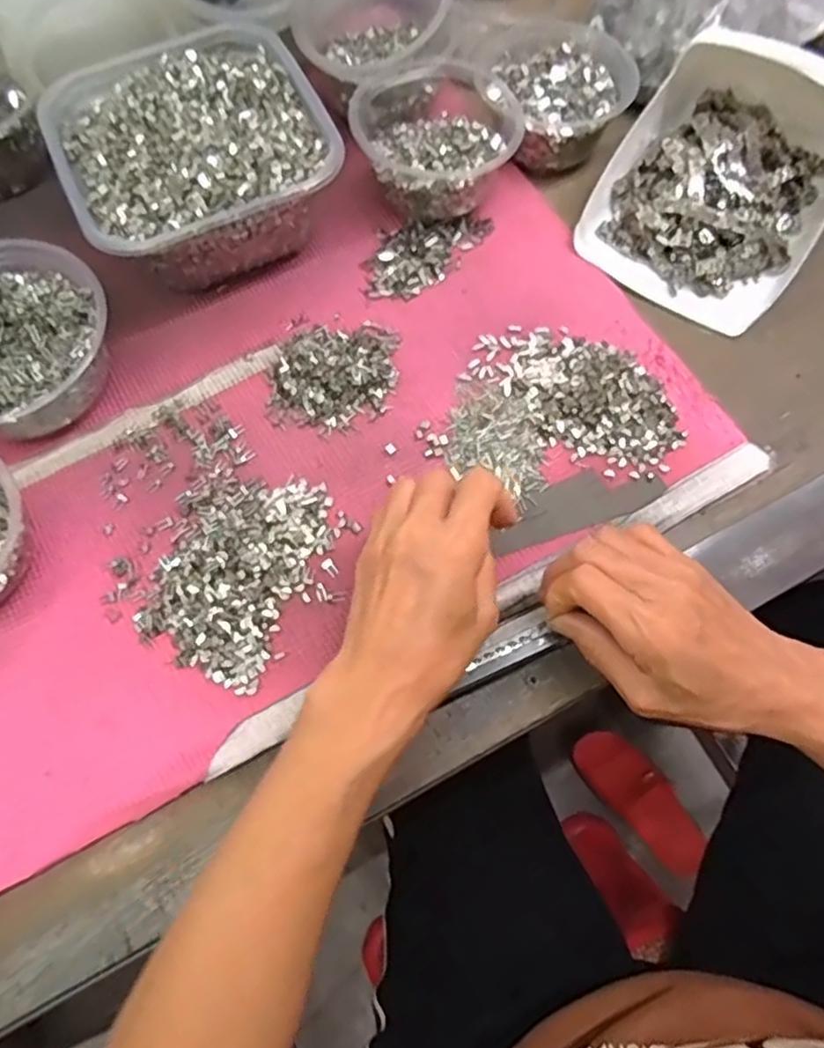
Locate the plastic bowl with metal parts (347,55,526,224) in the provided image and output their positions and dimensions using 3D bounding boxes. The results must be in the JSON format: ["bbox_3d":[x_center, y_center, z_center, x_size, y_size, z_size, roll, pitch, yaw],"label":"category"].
[{"bbox_3d":[0.015,-0.283,0.495,0.117,0.063,0.125,0,69,1],"label":"plastic bowl with metal parts"}]

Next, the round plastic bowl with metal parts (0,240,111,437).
[{"bbox_3d":[-0.262,-0.112,0.438,0.132,0.059,0.129,0,69,1],"label":"round plastic bowl with metal parts"}]

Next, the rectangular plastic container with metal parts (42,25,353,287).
[{"bbox_3d":[-0.149,-0.252,0.476,0.169,0.080,0.170,-24,71,-8],"label":"rectangular plastic container with metal parts"}]

